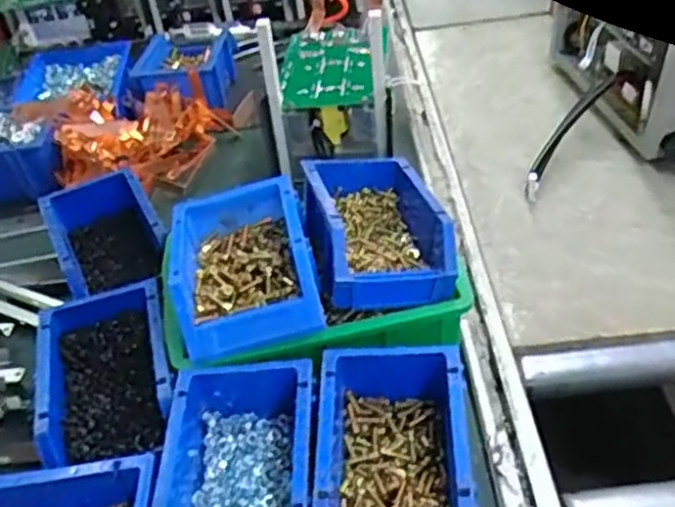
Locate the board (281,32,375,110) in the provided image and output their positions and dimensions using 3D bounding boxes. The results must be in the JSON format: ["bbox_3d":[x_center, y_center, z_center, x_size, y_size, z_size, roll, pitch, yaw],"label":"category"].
[{"bbox_3d":[-0.010,-0.197,0.723,0.091,0.015,0.154,-5,40,5],"label":"board"}]

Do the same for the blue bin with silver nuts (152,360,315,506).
[{"bbox_3d":[-0.065,0.151,0.480,0.101,0.061,0.178,-5,40,5],"label":"blue bin with silver nuts"}]

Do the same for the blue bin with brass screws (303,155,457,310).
[{"bbox_3d":[0.032,-0.029,0.584,0.108,0.061,0.162,-11,40,-2],"label":"blue bin with brass screws"}]

